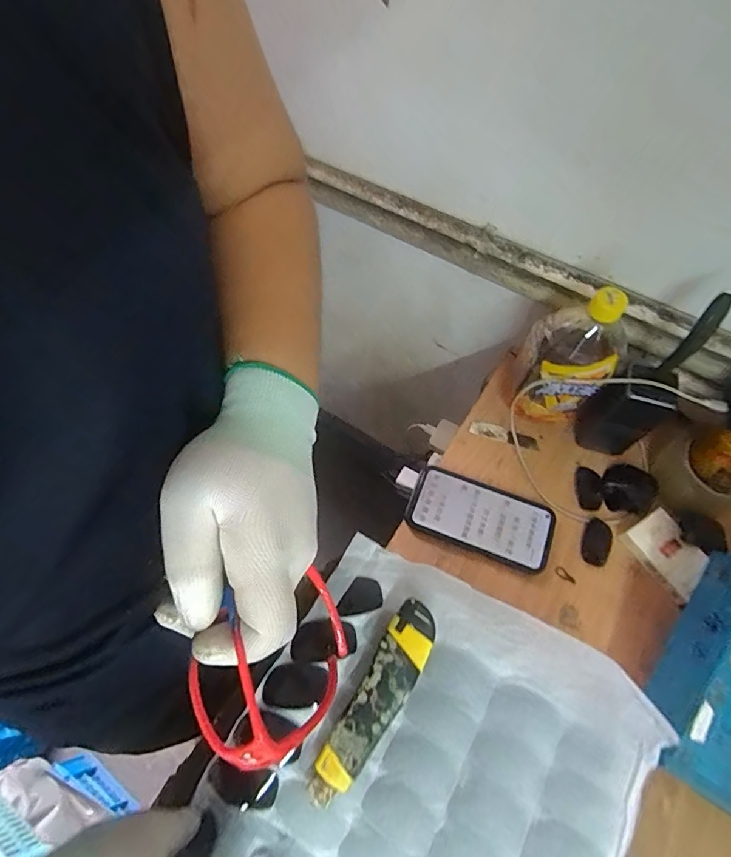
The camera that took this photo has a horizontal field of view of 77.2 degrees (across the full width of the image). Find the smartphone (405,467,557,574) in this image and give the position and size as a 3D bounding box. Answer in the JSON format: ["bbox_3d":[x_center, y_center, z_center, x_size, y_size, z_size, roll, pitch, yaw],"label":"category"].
[{"bbox_3d":[0.135,0.104,0.534,0.164,0.014,0.076,19,66,10],"label":"smartphone"}]

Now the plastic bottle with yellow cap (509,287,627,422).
[{"bbox_3d":[0.228,-0.080,0.517,0.090,0.203,0.096,31,68,15],"label":"plastic bottle with yellow cap"}]

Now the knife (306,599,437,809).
[{"bbox_3d":[0.009,0.214,0.359,0.038,0.024,0.154,28,68,14],"label":"knife"}]

